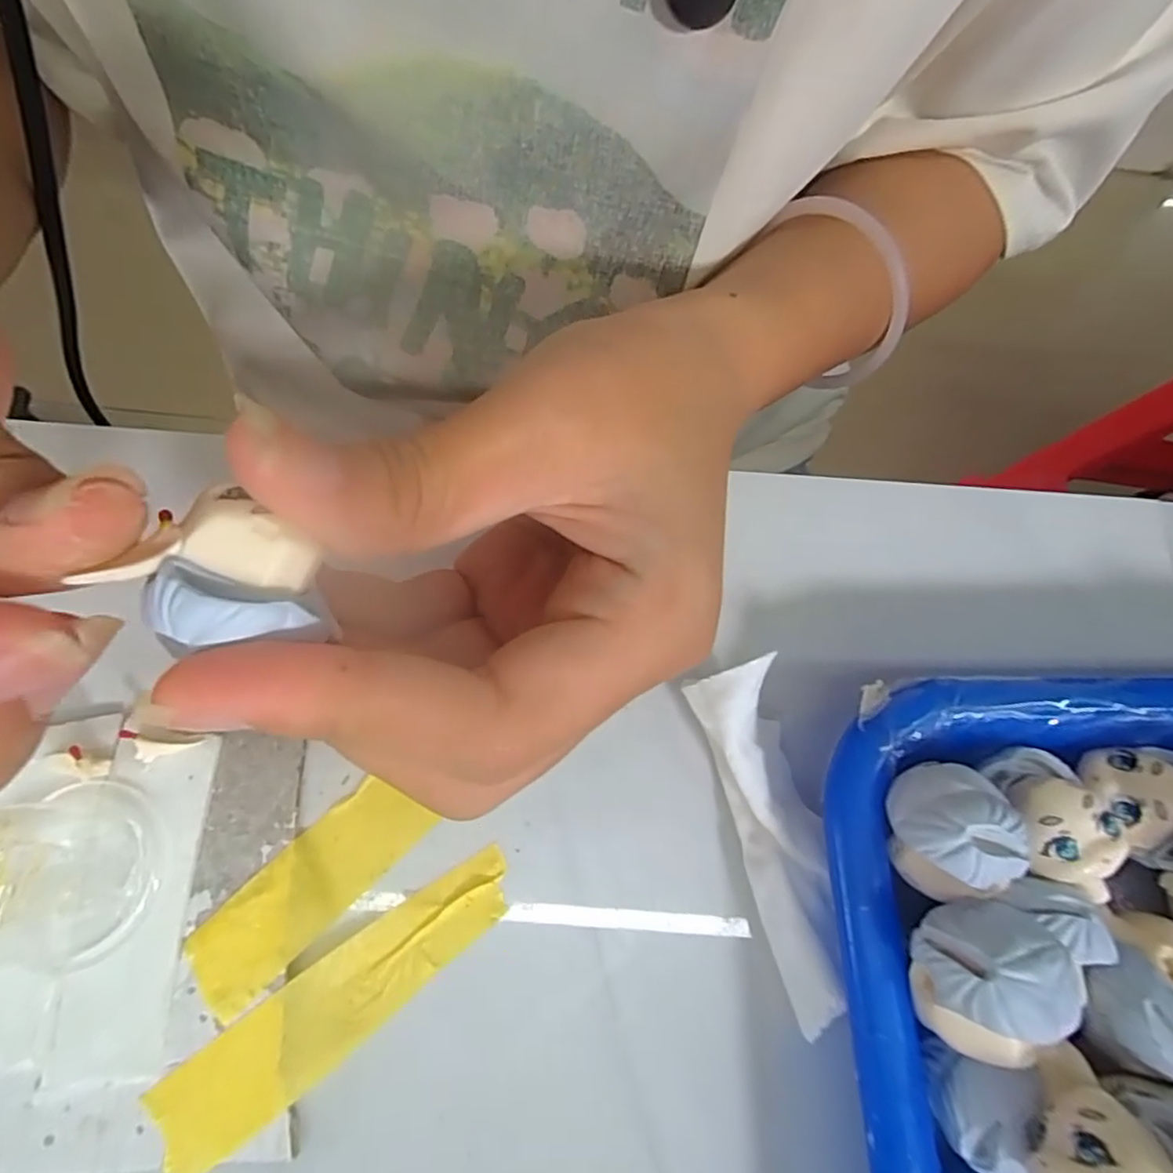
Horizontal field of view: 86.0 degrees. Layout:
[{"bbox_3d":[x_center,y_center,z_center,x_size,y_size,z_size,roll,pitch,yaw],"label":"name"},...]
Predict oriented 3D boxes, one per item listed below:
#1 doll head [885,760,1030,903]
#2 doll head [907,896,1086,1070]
[{"bbox_3d":[0.068,0.046,0.117,0.019,0.016,0.024,6,72,2],"label":"doll head"},{"bbox_3d":[0.067,0.066,0.106,0.018,0.019,0.024,20,73,6],"label":"doll head"}]

